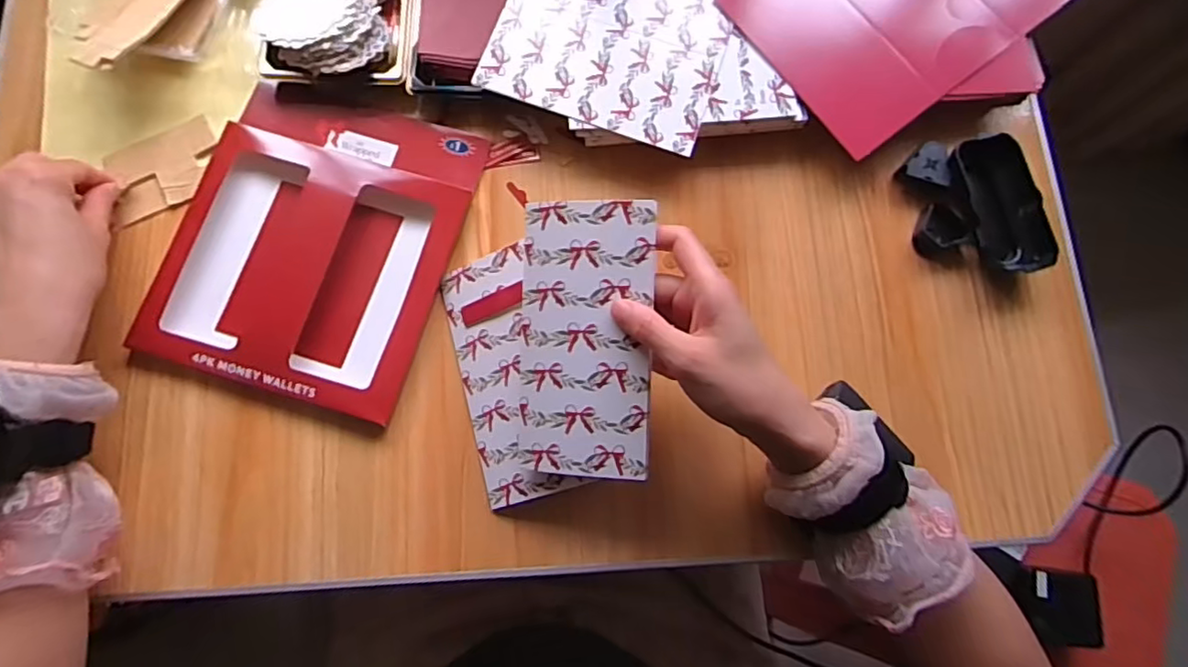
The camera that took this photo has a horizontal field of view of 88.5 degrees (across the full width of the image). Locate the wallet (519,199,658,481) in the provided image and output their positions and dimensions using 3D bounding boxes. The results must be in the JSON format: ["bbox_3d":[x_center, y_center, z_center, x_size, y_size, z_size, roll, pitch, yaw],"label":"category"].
[{"bbox_3d":[-0.006,0.003,0.387,0.085,0.005,0.172,3,92,14],"label":"wallet"}]

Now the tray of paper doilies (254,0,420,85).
[{"bbox_3d":[-0.203,-0.272,0.490,0.120,0.037,0.152,1,77,-2],"label":"tray of paper doilies"}]

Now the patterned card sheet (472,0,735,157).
[{"bbox_3d":[0.032,-0.280,0.488,0.176,0.004,0.253,20,78,2],"label":"patterned card sheet"}]

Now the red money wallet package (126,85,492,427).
[{"bbox_3d":[-0.205,-0.071,0.455,0.190,0.017,0.232,16,78,2],"label":"red money wallet package"}]

